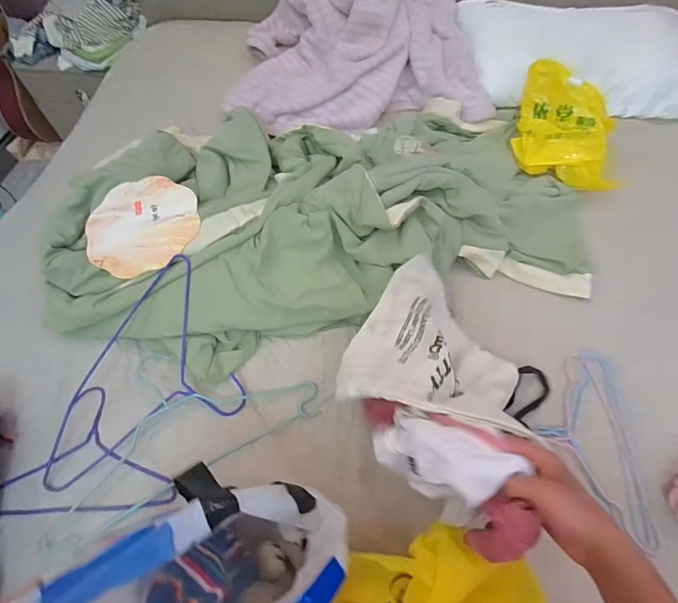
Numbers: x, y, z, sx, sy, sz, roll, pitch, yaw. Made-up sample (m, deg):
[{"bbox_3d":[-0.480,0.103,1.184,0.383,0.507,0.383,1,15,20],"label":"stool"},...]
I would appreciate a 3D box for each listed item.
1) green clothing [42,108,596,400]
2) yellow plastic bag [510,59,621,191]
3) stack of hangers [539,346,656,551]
[{"bbox_3d":[-0.021,-0.181,0.772,1.048,0.113,0.569,-9,59,-5],"label":"green clothing"},{"bbox_3d":[0.491,-0.366,0.851,0.258,0.143,0.192,28,63,17],"label":"yellow plastic bag"},{"bbox_3d":[0.372,0.196,0.586,0.133,0.023,0.279,6,59,4],"label":"stack of hangers"}]

